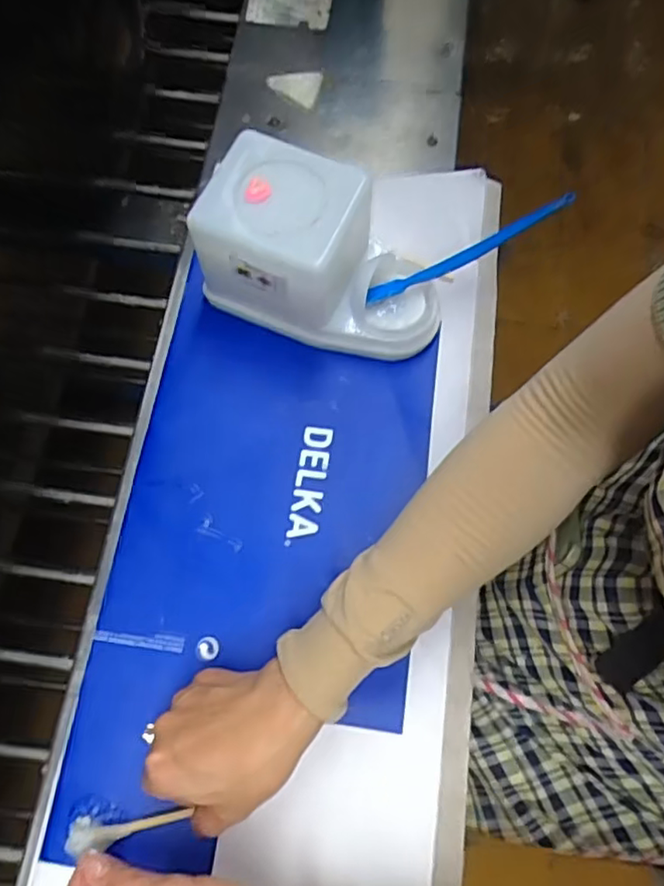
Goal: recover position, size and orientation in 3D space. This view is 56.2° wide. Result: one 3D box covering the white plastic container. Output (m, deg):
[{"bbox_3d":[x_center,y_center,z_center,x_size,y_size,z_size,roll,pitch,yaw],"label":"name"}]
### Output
[{"bbox_3d":[-0.002,-0.140,0.476,0.180,0.105,0.115,29,75,10],"label":"white plastic container"}]

